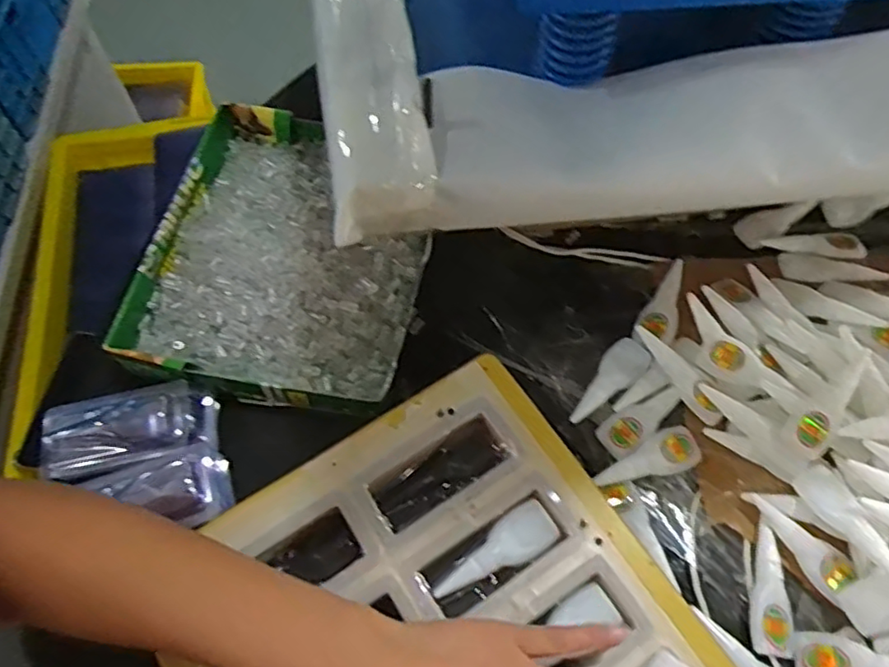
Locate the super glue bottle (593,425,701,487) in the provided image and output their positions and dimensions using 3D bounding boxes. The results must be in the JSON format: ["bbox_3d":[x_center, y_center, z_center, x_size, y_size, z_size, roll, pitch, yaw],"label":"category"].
[{"bbox_3d":[0.143,0.089,0.444,0.081,0.008,0.030,-19,65,-11],"label":"super glue bottle"}]

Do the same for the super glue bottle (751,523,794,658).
[{"bbox_3d":[0.211,0.169,0.416,0.025,0.011,0.078,4,63,1],"label":"super glue bottle"}]

